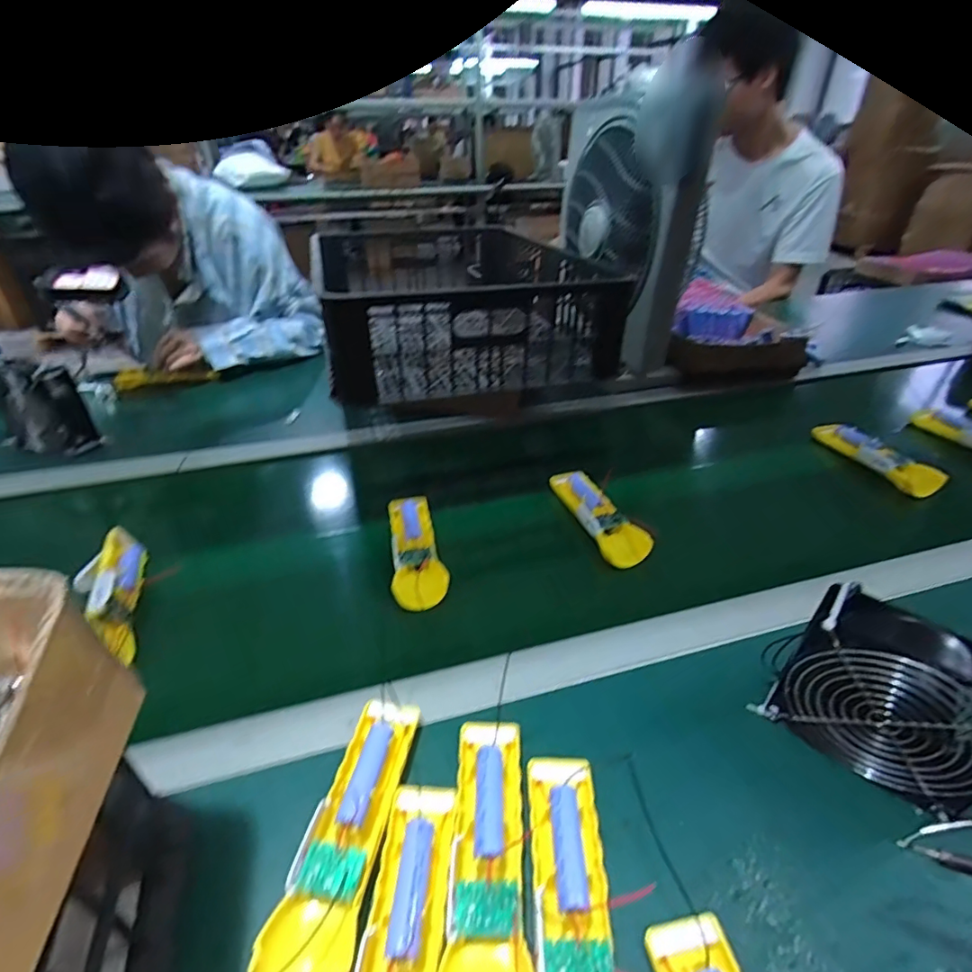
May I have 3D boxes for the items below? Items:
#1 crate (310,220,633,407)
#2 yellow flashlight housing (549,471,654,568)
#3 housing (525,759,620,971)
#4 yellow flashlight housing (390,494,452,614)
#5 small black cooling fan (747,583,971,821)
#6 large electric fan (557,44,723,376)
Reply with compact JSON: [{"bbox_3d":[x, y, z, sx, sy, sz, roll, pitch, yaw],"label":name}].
[{"bbox_3d":[-0.065,-0.325,0.862,0.389,0.134,0.565,-9,37,-11],"label":"crate"},{"bbox_3d":[0.131,0.029,0.608,0.048,0.028,0.169,-10,37,-13],"label":"yellow flashlight housing"},{"bbox_3d":[0.049,0.240,0.298,0.050,0.022,0.165,-1,36,0],"label":"housing"},{"bbox_3d":[-0.077,0.062,0.557,0.053,0.015,0.166,-9,37,-11],"label":"yellow flashlight housing"},{"bbox_3d":[0.277,0.148,0.354,0.125,0.130,0.043,26,44,32],"label":"small black cooling fan"},{"bbox_3d":[0.226,-0.426,0.876,0.116,0.380,0.349,-6,36,-8],"label":"large electric fan"}]

